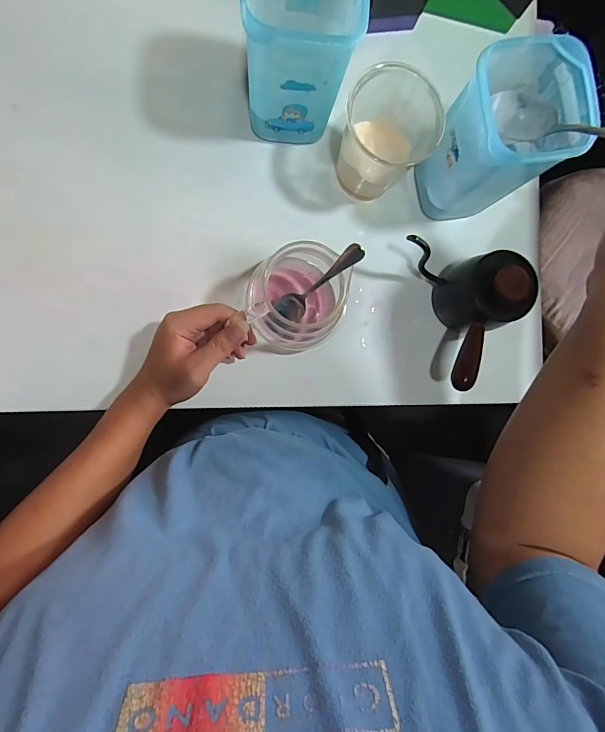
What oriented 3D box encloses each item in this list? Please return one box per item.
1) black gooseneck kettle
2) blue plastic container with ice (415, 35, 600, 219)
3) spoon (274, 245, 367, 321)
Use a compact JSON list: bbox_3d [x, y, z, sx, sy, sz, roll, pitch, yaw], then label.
[{"bbox_3d":[0.173,-0.072,0.415,0.103,0.093,0.157,-19,91,-7],"label":"black gooseneck kettle"},{"bbox_3d":[0.183,-0.215,0.389,0.095,0.146,0.092,-13,90,-8],"label":"blue plastic container with ice"},{"bbox_3d":[0.016,-0.077,0.383,0.018,0.127,0.031,-36,94,-39],"label":"spoon"}]

